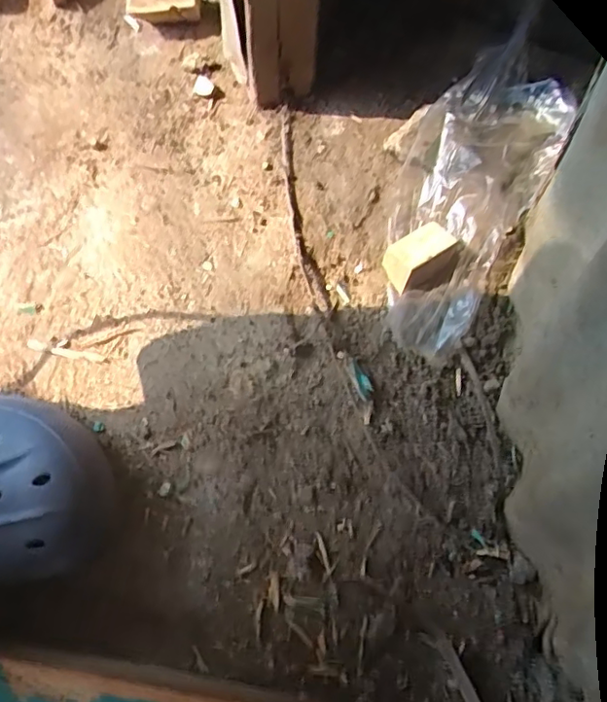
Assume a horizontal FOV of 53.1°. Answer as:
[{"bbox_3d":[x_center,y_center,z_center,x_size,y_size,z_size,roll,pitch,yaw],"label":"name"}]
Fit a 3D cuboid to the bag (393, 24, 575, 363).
[{"bbox_3d":[0.120,-0.105,0.424,0.092,0.043,0.225,19,86,8],"label":"bag"}]

